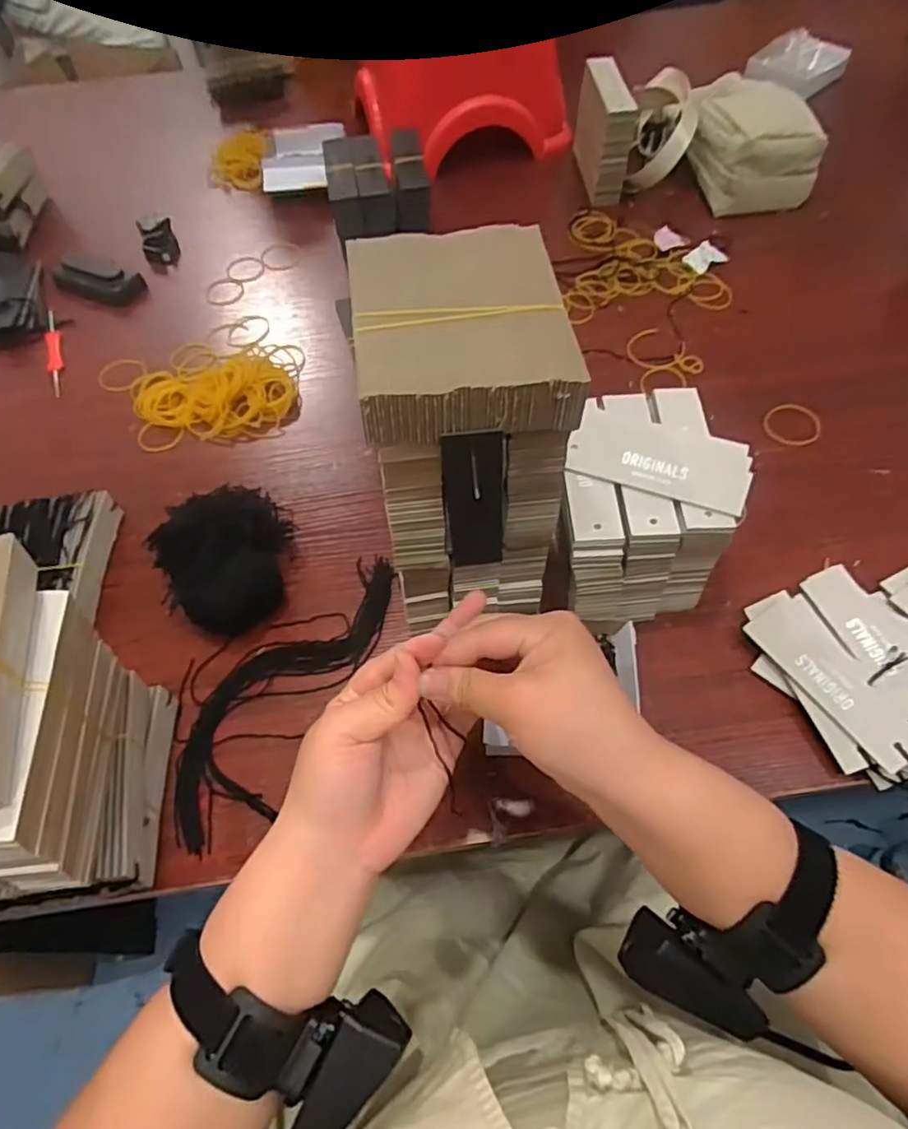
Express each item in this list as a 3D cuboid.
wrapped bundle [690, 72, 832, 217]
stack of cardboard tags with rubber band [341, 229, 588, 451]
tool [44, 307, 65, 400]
[{"bbox_3d":[0.340,-0.500,0.766,0.117,0.093,0.176,-11,58,-3],"label":"wrapped bundle"},{"bbox_3d":[0.003,-0.122,0.341,0.106,0.033,0.122,-7,58,0],"label":"stack of cardboard tags with rubber band"},{"bbox_3d":[-0.428,-0.223,0.695,0.016,0.014,0.127,-20,59,-8],"label":"tool"}]

